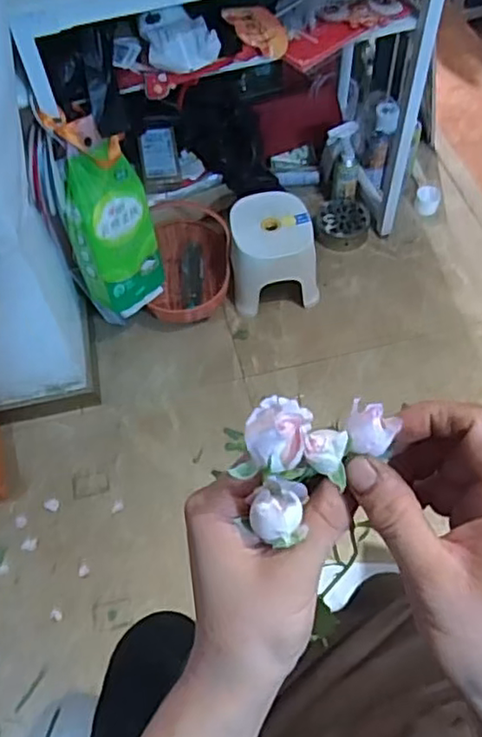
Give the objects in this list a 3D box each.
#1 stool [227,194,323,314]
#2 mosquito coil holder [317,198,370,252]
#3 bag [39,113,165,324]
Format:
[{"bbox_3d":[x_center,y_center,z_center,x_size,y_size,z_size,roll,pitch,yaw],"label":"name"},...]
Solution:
[{"bbox_3d":[0.074,-0.274,1.530,0.206,0.202,0.208,-13,58,-5],"label":"stool"},{"bbox_3d":[0.267,-0.375,1.666,0.138,0.063,0.152,12,59,10],"label":"mosquito coil holder"},{"bbox_3d":[-0.281,-0.302,1.312,0.173,0.467,0.115,-33,44,-21],"label":"bag"}]

